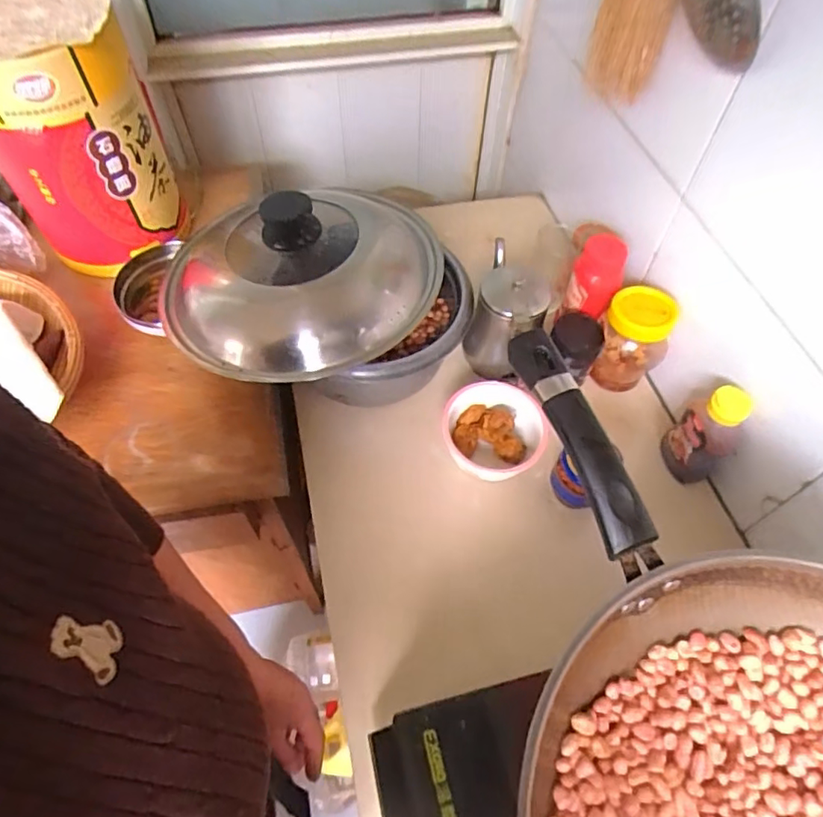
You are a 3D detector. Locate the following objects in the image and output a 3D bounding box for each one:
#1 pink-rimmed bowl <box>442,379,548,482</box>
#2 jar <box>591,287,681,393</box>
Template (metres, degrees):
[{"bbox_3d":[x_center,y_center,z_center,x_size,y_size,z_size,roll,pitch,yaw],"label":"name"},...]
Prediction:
[{"bbox_3d":[0.099,0.029,0.687,0.119,0.064,0.120,1,56,-1],"label":"pink-rimmed bowl"},{"bbox_3d":[0.285,-0.084,0.742,0.080,0.132,0.080,1,56,-1],"label":"jar"}]

